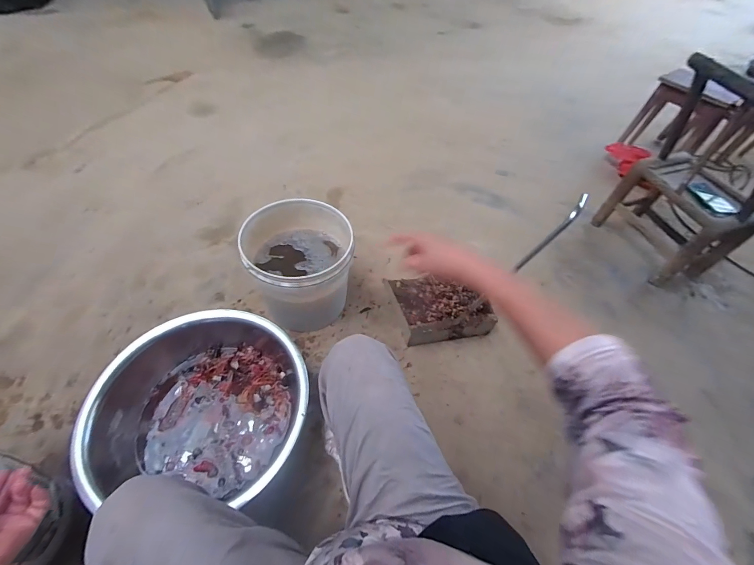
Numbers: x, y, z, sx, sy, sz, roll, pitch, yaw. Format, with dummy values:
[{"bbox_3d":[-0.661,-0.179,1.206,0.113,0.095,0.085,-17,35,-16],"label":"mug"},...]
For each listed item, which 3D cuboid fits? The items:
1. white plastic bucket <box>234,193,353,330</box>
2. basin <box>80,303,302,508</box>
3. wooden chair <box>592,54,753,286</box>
[{"bbox_3d":[-0.220,-0.039,0.983,0.281,0.283,0.273,2,55,-3],"label":"white plastic bucket"},{"bbox_3d":[-0.402,0.310,0.826,0.459,0.202,0.437,-5,55,-8],"label":"basin"},{"bbox_3d":[1.043,-0.329,1.074,0.403,0.604,0.379,-13,57,-14],"label":"wooden chair"}]

